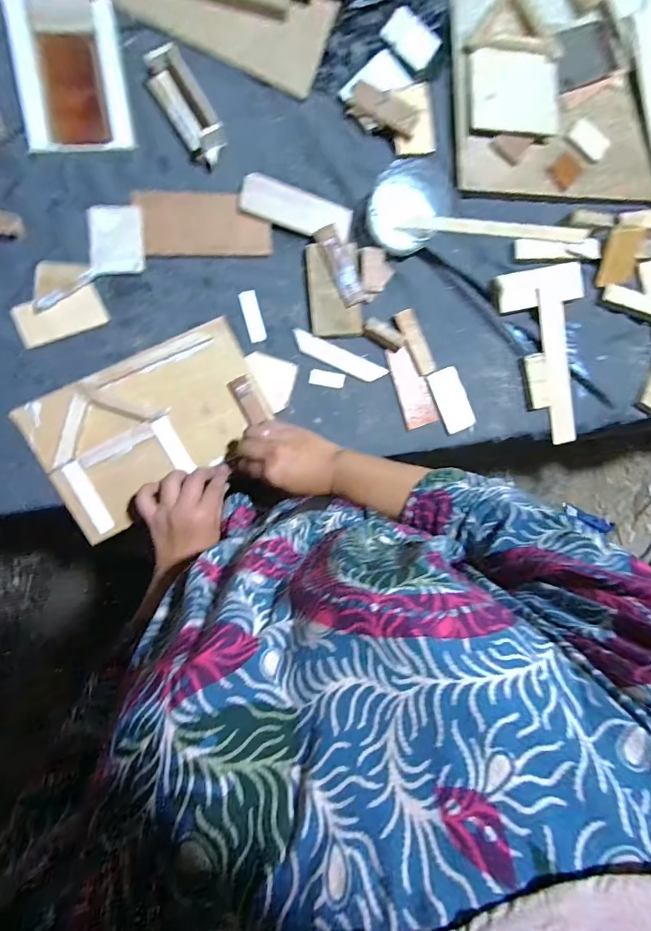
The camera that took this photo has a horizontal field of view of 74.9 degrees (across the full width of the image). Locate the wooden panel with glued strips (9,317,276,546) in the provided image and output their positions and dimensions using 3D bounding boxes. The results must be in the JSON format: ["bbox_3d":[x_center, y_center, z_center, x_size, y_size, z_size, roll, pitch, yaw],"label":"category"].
[{"bbox_3d":[-0.193,-0.046,0.487,0.249,0.020,0.159,-30,95,-7],"label":"wooden panel with glued strips"}]

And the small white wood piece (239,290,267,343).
[{"bbox_3d":[-0.088,-0.182,0.515,0.020,0.004,0.061,-15,95,-7],"label":"small white wood piece"}]

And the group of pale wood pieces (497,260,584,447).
[{"bbox_3d":[0.307,-0.146,0.564,0.125,0.014,0.229,-15,95,-7],"label":"group of pale wood pieces"}]

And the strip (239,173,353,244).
[{"bbox_3d":[-0.033,-0.304,0.504,0.131,0.004,0.049,15,90,-9],"label":"strip"}]

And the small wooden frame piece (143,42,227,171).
[{"bbox_3d":[-0.155,-0.397,0.462,0.044,0.032,0.118,-32,97,-6],"label":"small wooden frame piece"}]

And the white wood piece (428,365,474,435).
[{"bbox_3d":[0.167,-0.086,0.558,0.043,0.004,0.083,-22,96,-7],"label":"white wood piece"}]

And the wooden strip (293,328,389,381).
[{"bbox_3d":[0.017,-0.133,0.526,0.120,0.004,0.024,23,89,-9],"label":"wooden strip"}]

